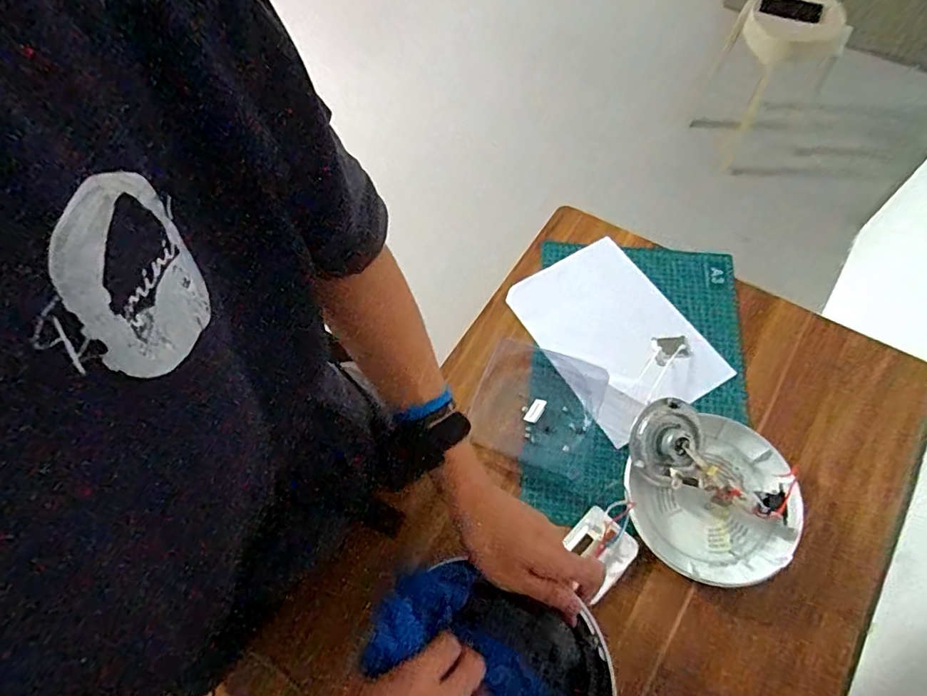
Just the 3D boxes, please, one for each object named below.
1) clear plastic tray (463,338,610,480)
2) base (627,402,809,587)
[{"bbox_3d":[0.101,0.077,0.732,0.165,0.025,0.153,19,66,13],"label":"clear plastic tray"},{"bbox_3d":[0.301,0.174,0.641,0.195,0.067,0.193,-1,63,3],"label":"base"}]

